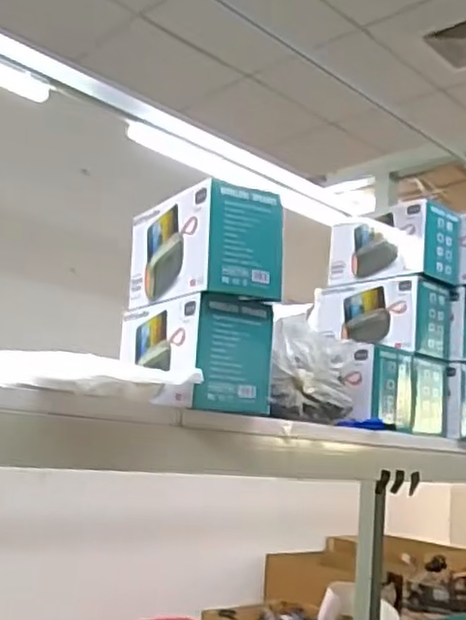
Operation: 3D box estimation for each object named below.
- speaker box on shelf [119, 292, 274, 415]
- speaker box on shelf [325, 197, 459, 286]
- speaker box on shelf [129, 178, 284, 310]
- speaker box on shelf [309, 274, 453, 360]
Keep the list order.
[{"bbox_3d":[-0.041,0.048,0.707,0.095,0.098,0.165,11,-11,-28],"label":"speaker box on shelf"},{"bbox_3d":[0.231,-0.086,1.025,0.083,0.100,0.177,13,-12,-38],"label":"speaker box on shelf"},{"bbox_3d":[-0.034,-0.056,0.716,0.083,0.100,0.165,12,-12,-33],"label":"speaker box on shelf"},{"bbox_3d":[0.203,0.017,1.023,0.100,0.096,0.206,12,-12,-33],"label":"speaker box on shelf"}]

